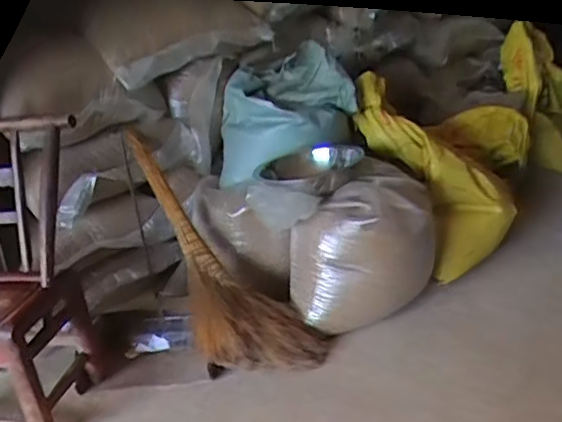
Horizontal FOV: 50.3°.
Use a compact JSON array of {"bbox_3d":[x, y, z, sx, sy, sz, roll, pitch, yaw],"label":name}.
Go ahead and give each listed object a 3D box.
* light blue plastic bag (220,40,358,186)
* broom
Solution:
[{"bbox_3d":[0.010,-0.258,1.669,0.372,0.354,0.309,-8,20,-4],"label":"light blue plastic bag"},{"bbox_3d":[-0.203,0.111,1.492,0.266,0.088,0.741,-23,64,-37],"label":"broom"}]

